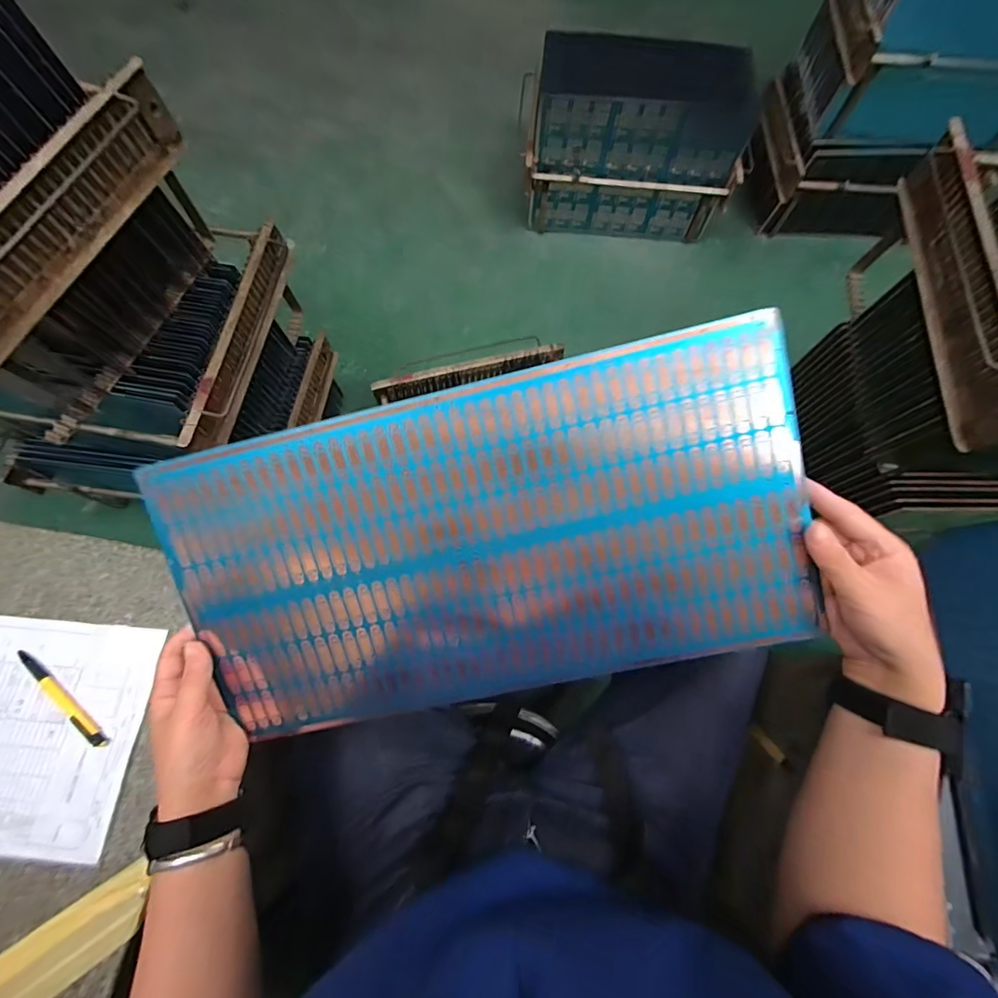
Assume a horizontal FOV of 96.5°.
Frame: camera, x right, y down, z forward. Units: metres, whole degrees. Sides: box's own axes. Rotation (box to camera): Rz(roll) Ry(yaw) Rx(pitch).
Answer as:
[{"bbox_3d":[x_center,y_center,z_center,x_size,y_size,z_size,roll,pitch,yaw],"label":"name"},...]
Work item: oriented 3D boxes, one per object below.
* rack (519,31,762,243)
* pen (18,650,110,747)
[{"bbox_3d":[0.356,-0.961,1.203,0.565,0.404,0.265,8,72,1],"label":"rack"},{"bbox_3d":[-0.448,0.202,0.456,0.139,0.008,0.016,37,74,10],"label":"pen"}]

